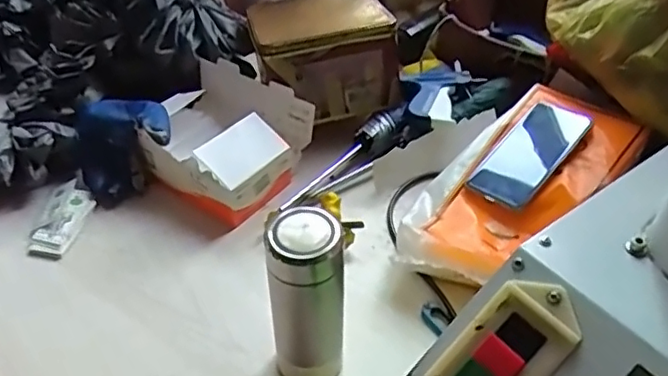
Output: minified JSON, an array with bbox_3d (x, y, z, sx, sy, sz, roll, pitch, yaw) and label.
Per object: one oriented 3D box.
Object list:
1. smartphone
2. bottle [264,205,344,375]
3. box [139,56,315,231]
[{"bbox_3d":[0.236,-0.042,0.731,0.158,0.016,0.073,-42,55,-16],"label":"smartphone"},{"bbox_3d":[-0.022,0.103,0.537,0.059,0.187,0.058,-2,42,-2],"label":"bottle"},{"bbox_3d":[-0.146,-0.063,0.785,0.196,0.087,0.168,26,48,26],"label":"box"}]

